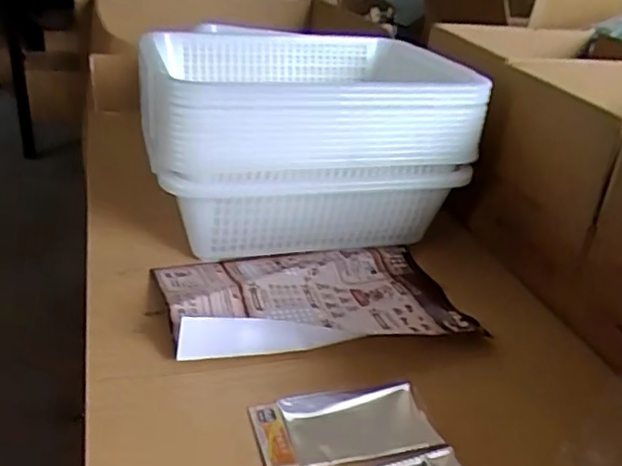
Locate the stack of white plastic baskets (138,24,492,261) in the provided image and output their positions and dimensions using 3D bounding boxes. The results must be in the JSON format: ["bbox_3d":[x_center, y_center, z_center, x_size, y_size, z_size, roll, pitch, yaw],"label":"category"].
[{"bbox_3d":[-0.028,-0.128,0.786,0.349,0.204,0.333,-5,31,-16],"label":"stack of white plastic baskets"}]

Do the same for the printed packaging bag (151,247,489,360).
[{"bbox_3d":[0.000,0.059,0.629,0.283,0.033,0.172,0,24,-16],"label":"printed packaging bag"}]

